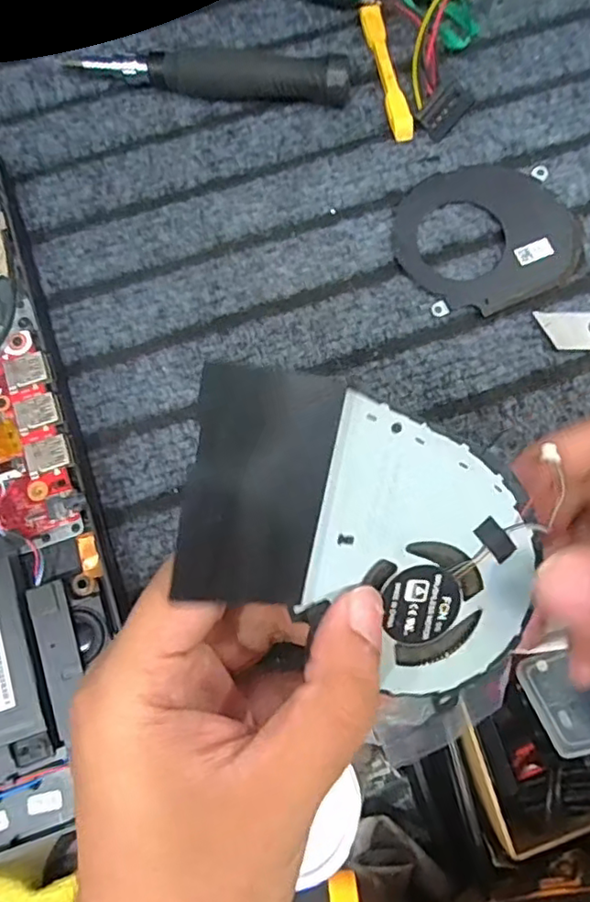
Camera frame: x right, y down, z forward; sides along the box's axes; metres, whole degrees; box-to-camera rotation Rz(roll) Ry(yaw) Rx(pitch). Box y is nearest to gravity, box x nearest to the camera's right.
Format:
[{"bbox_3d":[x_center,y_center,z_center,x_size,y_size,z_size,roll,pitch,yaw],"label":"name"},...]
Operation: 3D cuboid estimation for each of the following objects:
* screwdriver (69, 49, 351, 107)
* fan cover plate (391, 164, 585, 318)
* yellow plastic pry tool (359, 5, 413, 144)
[{"bbox_3d":[-0.043,-0.183,0.287,0.139,0.024,0.016,9,76,4],"label":"screwdriver"},{"bbox_3d":[0.088,-0.101,0.273,0.081,0.005,0.072,-21,76,-4],"label":"fan cover plate"},{"bbox_3d":[0.045,-0.188,0.292,0.010,0.013,0.075,-12,76,-1],"label":"yellow plastic pry tool"}]

